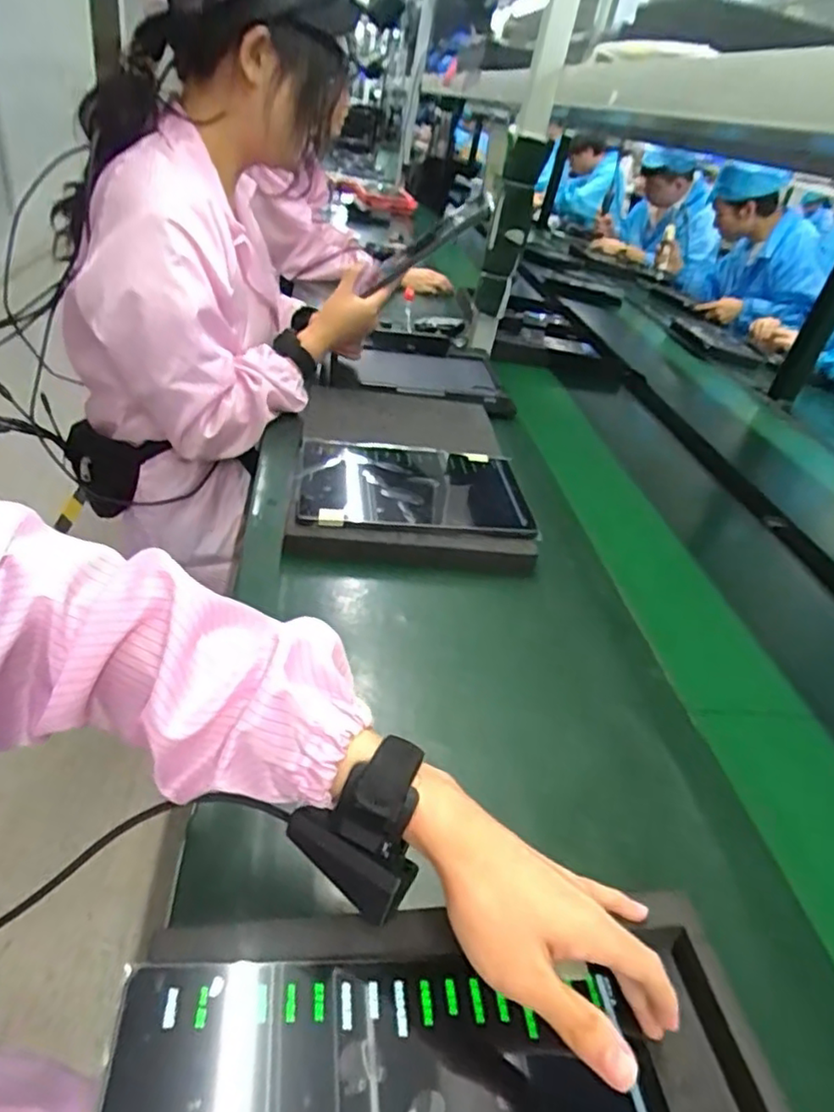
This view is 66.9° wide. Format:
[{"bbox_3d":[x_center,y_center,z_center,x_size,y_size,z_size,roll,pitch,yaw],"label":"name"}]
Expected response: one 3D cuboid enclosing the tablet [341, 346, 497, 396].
[{"bbox_3d":[0.001,-0.311,1.052,0.246,0.019,0.168,7,35,-8],"label":"tablet"}]

